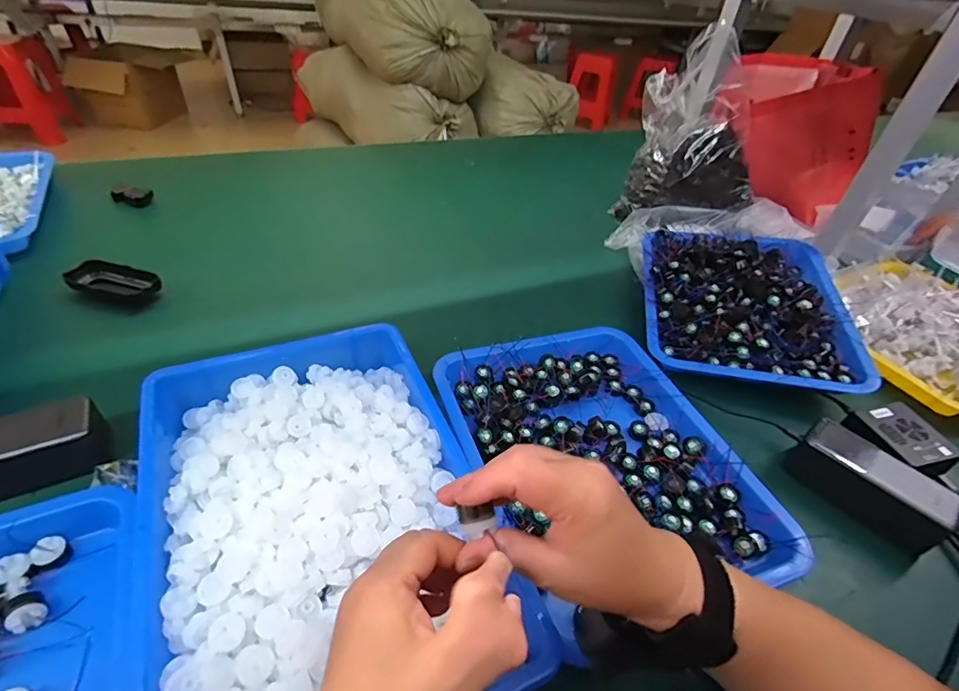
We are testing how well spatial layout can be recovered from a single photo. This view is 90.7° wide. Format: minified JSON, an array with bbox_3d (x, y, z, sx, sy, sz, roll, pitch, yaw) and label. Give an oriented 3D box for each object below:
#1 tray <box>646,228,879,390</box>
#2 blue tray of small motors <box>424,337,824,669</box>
[{"bbox_3d":[0.372,-0.071,0.671,0.263,0.067,0.324,12,41,6],"label":"tray"},{"bbox_3d":[0.116,0.099,0.473,0.259,0.053,0.326,-9,44,-18],"label":"blue tray of small motors"}]

